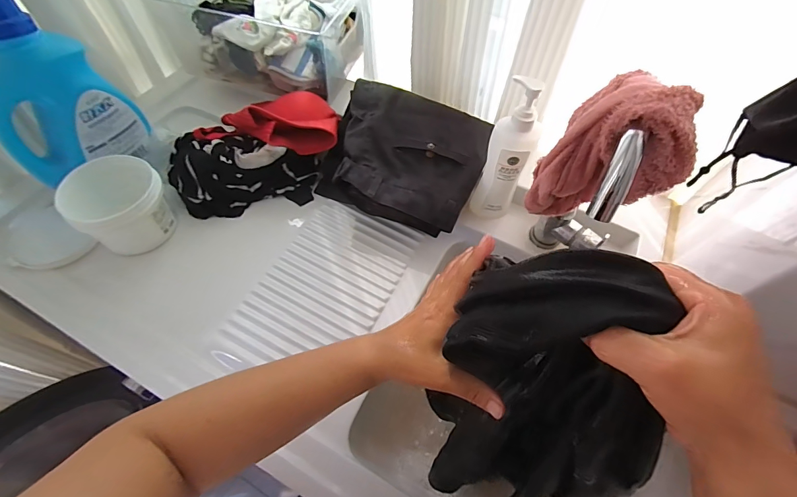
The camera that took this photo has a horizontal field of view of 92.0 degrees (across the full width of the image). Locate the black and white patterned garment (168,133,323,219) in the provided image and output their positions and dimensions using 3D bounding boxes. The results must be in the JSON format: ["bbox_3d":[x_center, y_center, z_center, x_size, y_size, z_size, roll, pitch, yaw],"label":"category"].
[{"bbox_3d":[-0.256,-0.130,0.641,0.238,0.080,0.132,-7,59,-5],"label":"black and white patterned garment"}]

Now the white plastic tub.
[{"bbox_3d":[-0.407,-0.065,0.567,0.128,0.103,0.121,0,59,-1],"label":"white plastic tub"}]

